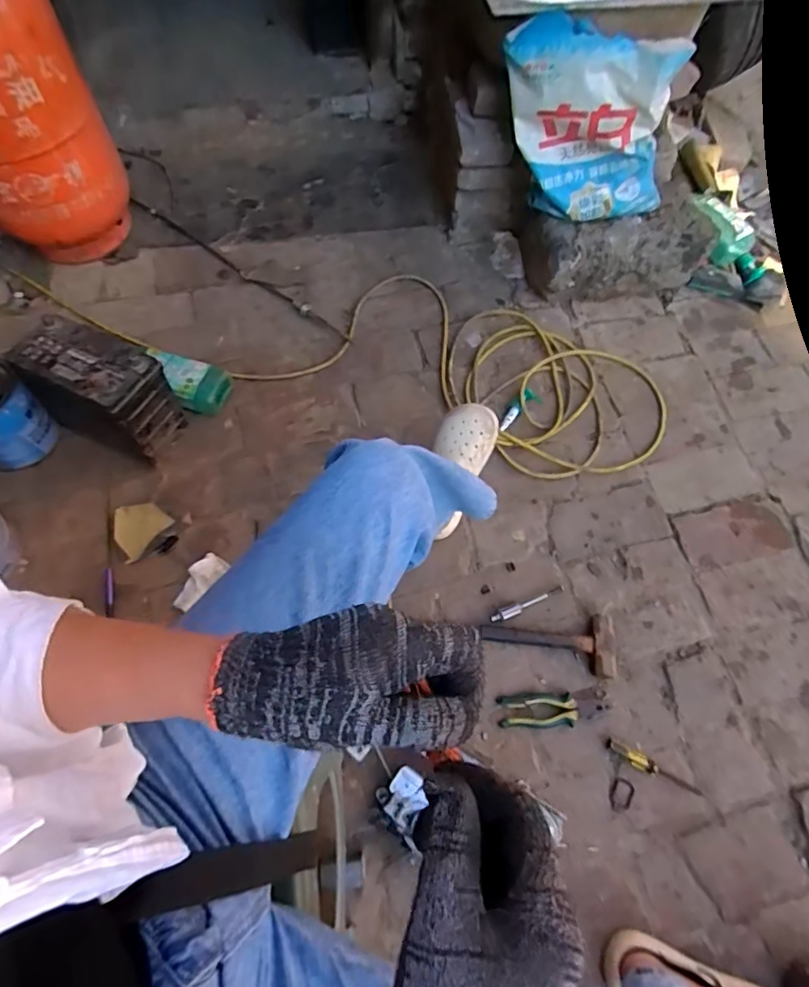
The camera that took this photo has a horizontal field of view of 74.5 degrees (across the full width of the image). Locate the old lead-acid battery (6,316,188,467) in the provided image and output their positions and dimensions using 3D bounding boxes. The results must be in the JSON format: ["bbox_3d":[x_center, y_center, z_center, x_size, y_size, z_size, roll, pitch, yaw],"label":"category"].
[{"bbox_3d":[-0.553,-0.183,0.993,0.228,0.203,0.133,21,67,8],"label":"old lead-acid battery"}]

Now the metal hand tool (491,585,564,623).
[{"bbox_3d":[0.221,0.196,0.943,0.146,0.020,0.022,-18,67,-12],"label":"metal hand tool"}]

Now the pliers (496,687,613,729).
[{"bbox_3d":[0.252,0.355,0.878,0.187,0.018,0.053,-3,65,-5],"label":"pliers"}]

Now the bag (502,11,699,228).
[{"bbox_3d":[0.351,-0.682,1.001,0.352,0.267,0.119,8,66,2],"label":"bag"}]

